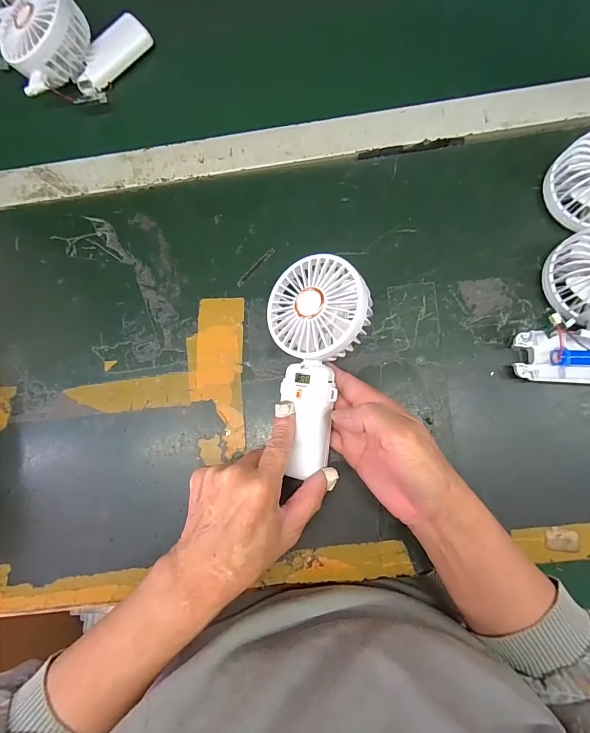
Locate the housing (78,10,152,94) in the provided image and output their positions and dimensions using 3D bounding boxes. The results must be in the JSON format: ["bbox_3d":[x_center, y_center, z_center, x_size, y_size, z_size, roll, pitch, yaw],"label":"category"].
[{"bbox_3d":[-0.193,-0.327,0.390,0.030,0.025,0.092,41,87,8],"label":"housing"}]

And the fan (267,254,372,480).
[{"bbox_3d":[0.016,-0.003,0.305,0.081,0.037,0.177,3,87,4],"label":"fan"}]

